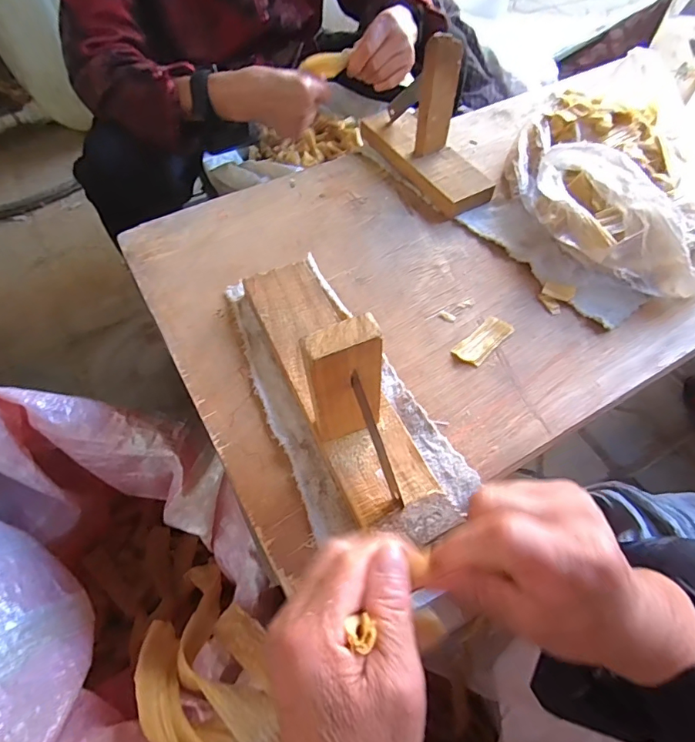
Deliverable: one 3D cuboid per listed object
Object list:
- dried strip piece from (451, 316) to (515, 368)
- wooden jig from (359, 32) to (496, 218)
[{"bbox_3d":[0.115,-0.026,0.397,0.058,0.006,0.026,-39,66,-24],"label":"dried strip piece"},{"bbox_3d":[0.086,-0.263,0.476,0.059,0.125,0.171,-26,62,-18],"label":"wooden jig"}]

